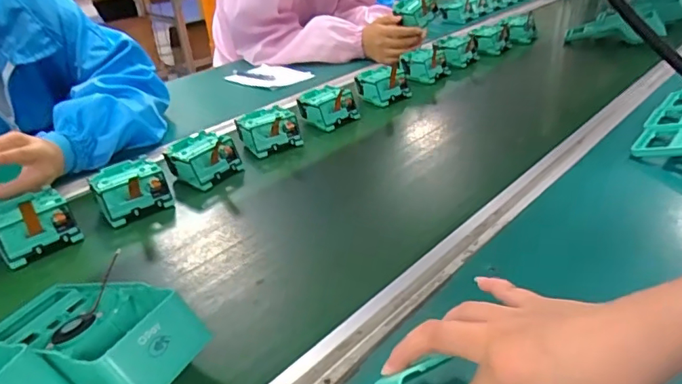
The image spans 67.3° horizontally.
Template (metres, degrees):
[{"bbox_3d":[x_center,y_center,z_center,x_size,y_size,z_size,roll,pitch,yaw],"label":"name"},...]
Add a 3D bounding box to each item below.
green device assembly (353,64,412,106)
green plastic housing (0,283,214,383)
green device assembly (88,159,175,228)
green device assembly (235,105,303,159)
[{"bbox_3d":[0.069,-0.183,0.862,0.080,0.040,0.079,18,36,34],"label":"green device assembly"},{"bbox_3d":[-0.196,0.105,0.397,0.185,0.050,0.083,11,33,25],"label":"green plastic housing"},{"bbox_3d":[-0.248,-0.003,0.605,0.080,0.039,0.082,-19,32,-24],"label":"green device assembly"},{"bbox_3d":[-0.104,-0.088,0.730,0.079,0.044,0.074,-19,32,-24],"label":"green device assembly"}]

